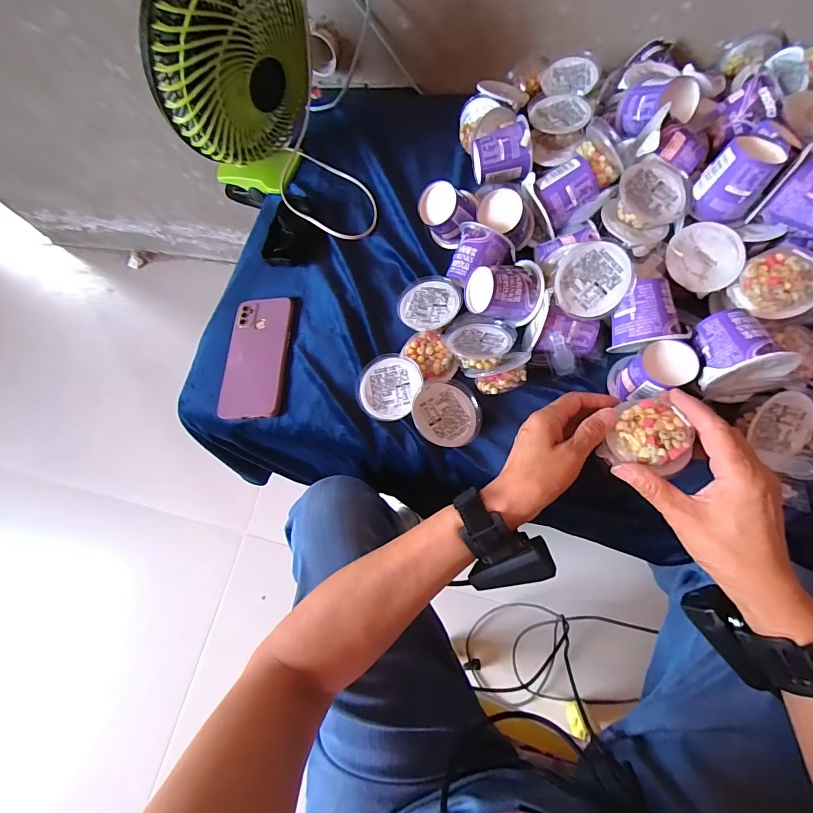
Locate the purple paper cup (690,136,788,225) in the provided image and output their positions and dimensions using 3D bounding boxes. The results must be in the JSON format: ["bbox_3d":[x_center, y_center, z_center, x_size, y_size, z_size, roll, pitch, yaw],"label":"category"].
[{"bbox_3d":[0.315,-0.217,0.372,0.050,0.054,0.047,-1,67,1],"label":"purple paper cup"}]

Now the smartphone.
[{"bbox_3d":[-0.185,-0.063,0.478,0.079,0.015,0.162,-1,67,1],"label":"smartphone"}]

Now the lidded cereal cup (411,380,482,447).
[{"bbox_3d":[0.038,0.008,0.399,0.070,0.025,0.070,6,68,-14],"label":"lidded cereal cup"}]

